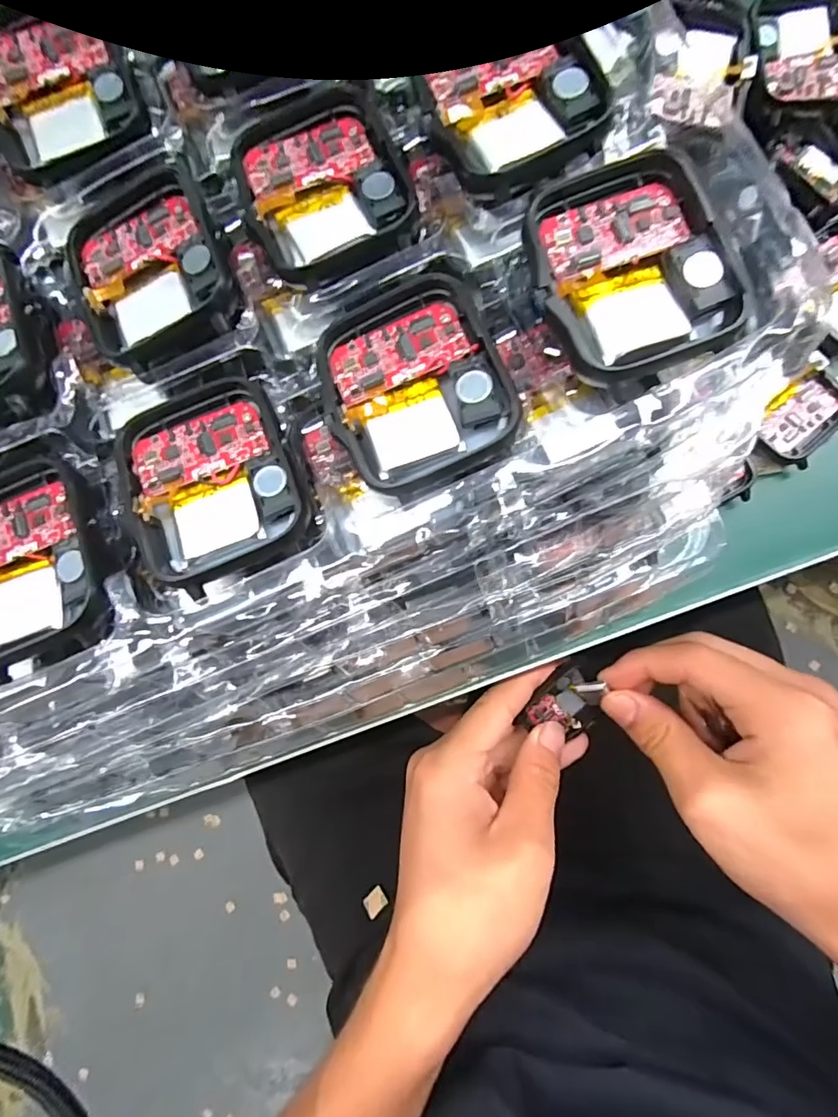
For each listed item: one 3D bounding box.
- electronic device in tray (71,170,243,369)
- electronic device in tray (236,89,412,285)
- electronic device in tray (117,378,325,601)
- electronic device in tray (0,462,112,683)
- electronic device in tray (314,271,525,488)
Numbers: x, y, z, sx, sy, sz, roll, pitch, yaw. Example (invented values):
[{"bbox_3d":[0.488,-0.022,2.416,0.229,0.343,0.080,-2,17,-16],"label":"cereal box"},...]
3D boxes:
[{"bbox_3d":[-0.065,-0.070,0.121,0.036,0.006,0.047,-24,81,2],"label":"electronic device in tray"},{"bbox_3d":[-0.023,-0.090,0.119,0.037,0.004,0.043,-22,81,3],"label":"electronic device in tray"},{"bbox_3d":[-0.046,-0.018,0.113,0.038,0.007,0.046,-25,81,2],"label":"electronic device in tray"},{"bbox_3d":[-0.092,0.002,0.114,0.039,0.009,0.050,-27,81,2],"label":"electronic device in tray"},{"bbox_3d":[-0.002,-0.039,0.110,0.038,0.006,0.045,-24,81,2],"label":"electronic device in tray"}]

